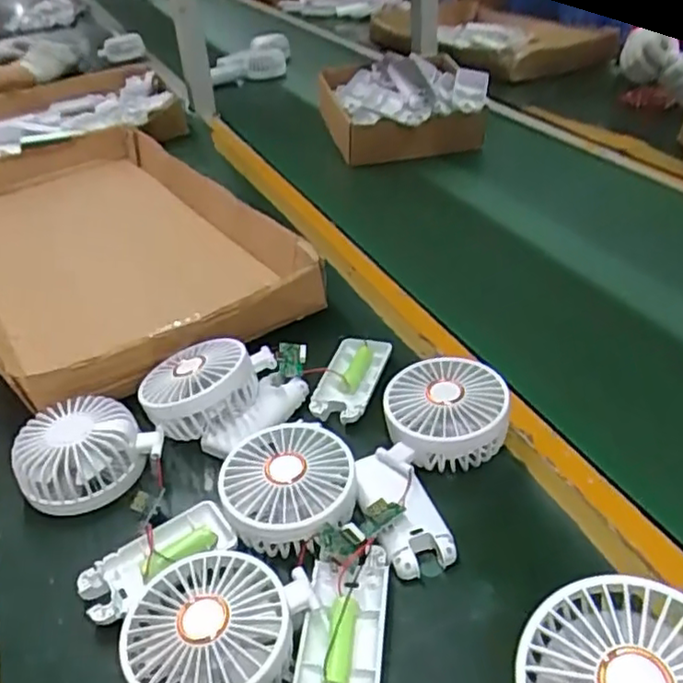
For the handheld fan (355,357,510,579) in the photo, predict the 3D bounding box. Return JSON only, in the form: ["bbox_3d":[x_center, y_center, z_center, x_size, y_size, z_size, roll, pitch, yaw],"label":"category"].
[{"bbox_3d":[0.058,0.077,0.442,0.085,0.039,0.165,12,53,22],"label":"handheld fan"}]

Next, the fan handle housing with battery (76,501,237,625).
[{"bbox_3d":[-0.115,0.137,0.409,0.094,0.017,0.041,-28,42,-27],"label":"fan handle housing with battery"}]

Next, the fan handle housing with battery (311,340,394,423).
[{"bbox_3d":[0.008,0.032,0.535,0.042,0.018,0.092,8,39,17],"label":"fan handle housing with battery"}]

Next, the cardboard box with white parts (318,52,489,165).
[{"bbox_3d":[0.088,-0.340,0.953,0.220,0.116,0.154,-8,37,-3],"label":"cardboard box with white parts"}]

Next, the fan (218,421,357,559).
[{"bbox_3d":[-0.033,0.092,0.424,0.082,0.032,0.086,-3,37,4],"label":"fan"}]

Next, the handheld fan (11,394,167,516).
[{"bbox_3d":[-0.185,0.080,0.469,0.090,0.045,0.079,-34,45,-32],"label":"handheld fan"}]

